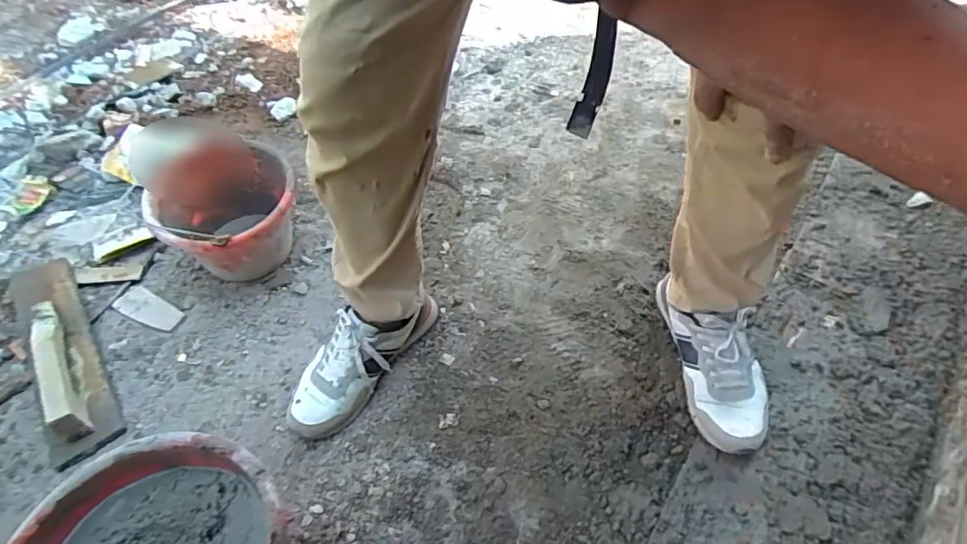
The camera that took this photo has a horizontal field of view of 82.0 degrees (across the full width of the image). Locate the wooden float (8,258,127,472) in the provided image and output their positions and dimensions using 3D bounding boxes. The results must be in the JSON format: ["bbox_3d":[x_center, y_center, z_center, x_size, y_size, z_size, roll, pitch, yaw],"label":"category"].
[{"bbox_3d":[-0.741,0.108,0.932,0.118,0.104,0.527,-29,53,-16],"label":"wooden float"}]

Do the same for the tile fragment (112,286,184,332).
[{"bbox_3d":[-0.607,0.065,1.002,0.164,0.010,0.055,21,56,22],"label":"tile fragment"}]

